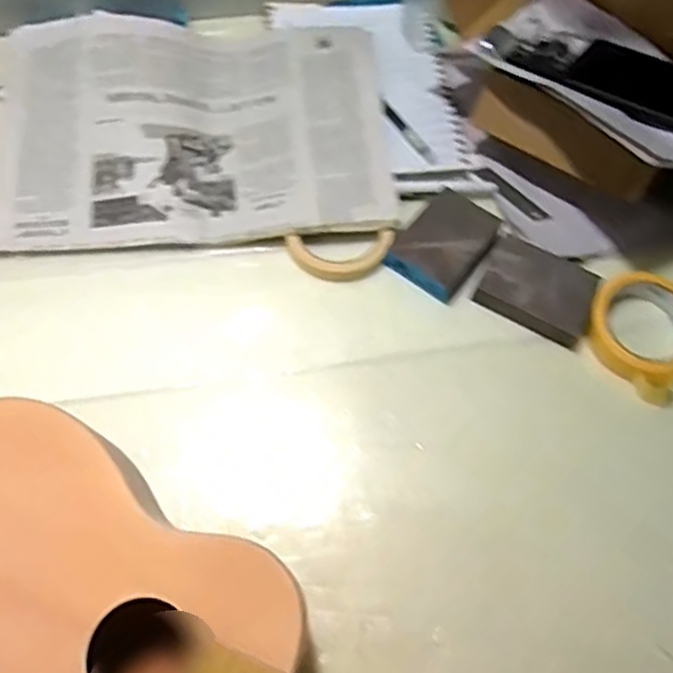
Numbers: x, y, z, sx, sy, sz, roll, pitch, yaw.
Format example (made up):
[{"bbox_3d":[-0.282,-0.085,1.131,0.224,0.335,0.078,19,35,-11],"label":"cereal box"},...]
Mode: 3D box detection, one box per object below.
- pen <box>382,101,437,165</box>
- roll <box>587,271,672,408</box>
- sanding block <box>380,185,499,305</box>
[{"bbox_3d":[0.072,-0.204,0.677,0.012,0.005,0.085,-32,68,-16],"label":"pen"},{"bbox_3d":[0.273,-0.006,0.594,0.091,0.024,0.103,-38,70,-19],"label":"roll"},{"bbox_3d":[0.103,-0.090,0.624,0.070,0.025,0.106,35,67,15],"label":"sanding block"}]

